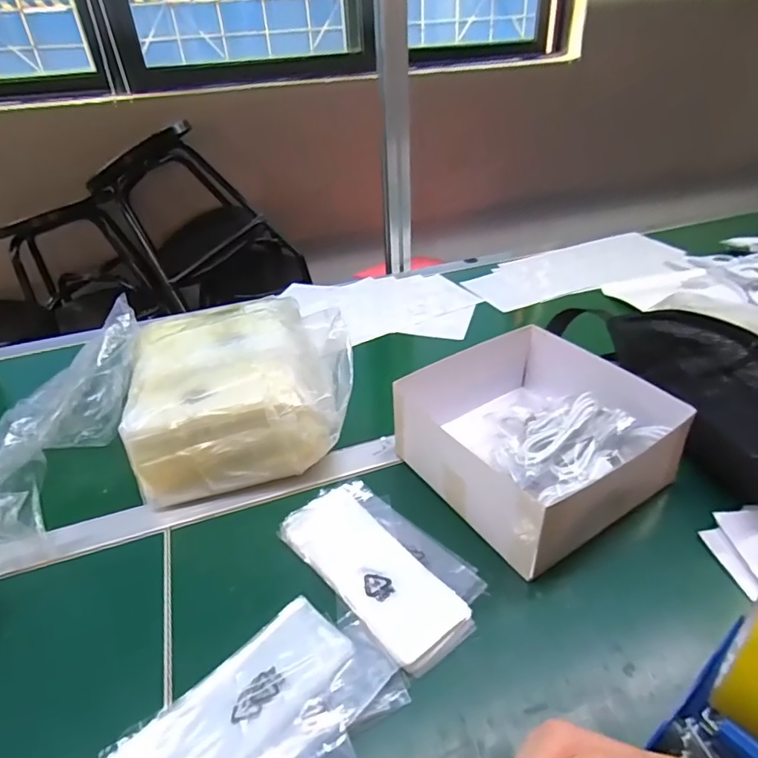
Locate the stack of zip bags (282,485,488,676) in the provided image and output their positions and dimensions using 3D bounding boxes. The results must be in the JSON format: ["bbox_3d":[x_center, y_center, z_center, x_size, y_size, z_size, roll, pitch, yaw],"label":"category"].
[{"bbox_3d":[0.002,0.158,0.447,0.099,0.015,0.184,-29,42,-31],"label":"stack of zip bags"}]

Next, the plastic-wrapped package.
[{"bbox_3d":[-0.153,0.009,0.577,0.227,0.126,0.221,-12,36,-11],"label":"plastic-wrapped package"}]

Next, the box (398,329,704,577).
[{"bbox_3d":[0.149,0.054,0.513,0.207,0.092,0.217,-22,39,-24],"label":"box"}]

